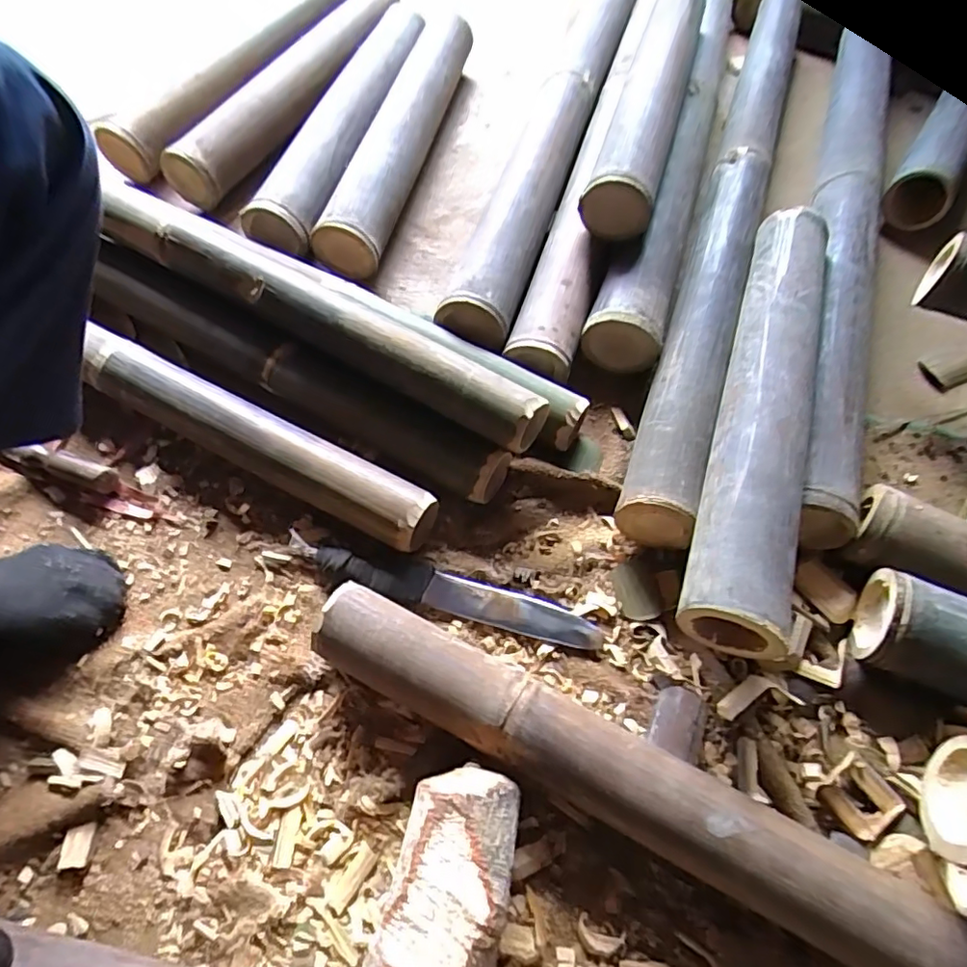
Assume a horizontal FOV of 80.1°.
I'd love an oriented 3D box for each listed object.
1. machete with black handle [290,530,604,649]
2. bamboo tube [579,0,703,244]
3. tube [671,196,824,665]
[{"bbox_3d":[-0.037,0.094,0.507,0.280,0.017,0.034,13,60,8],"label":"machete with black handle"},{"bbox_3d":[0.225,-0.512,0.751,0.078,0.087,0.534,16,62,9],"label":"bamboo tube"},{"bbox_3d":[0.257,-0.086,0.524,0.074,0.064,0.482,18,62,10],"label":"tube"}]

